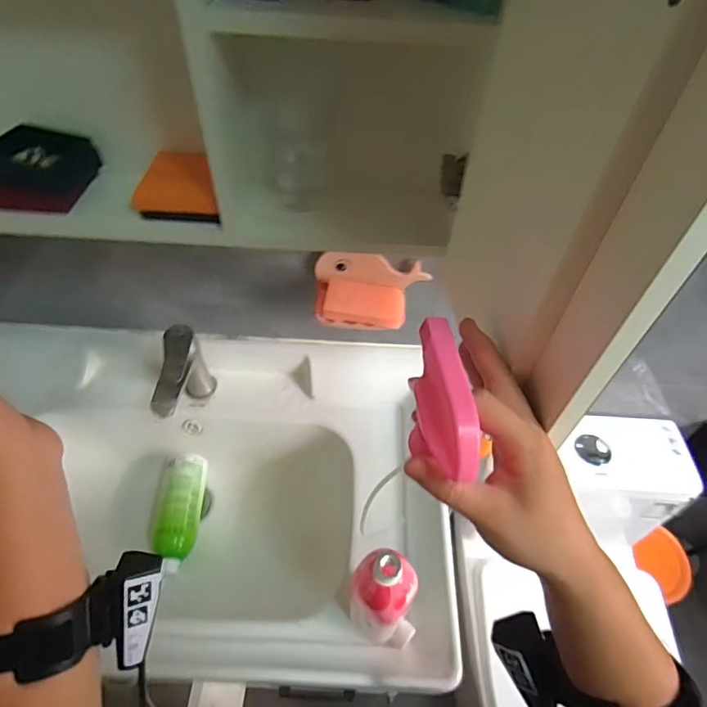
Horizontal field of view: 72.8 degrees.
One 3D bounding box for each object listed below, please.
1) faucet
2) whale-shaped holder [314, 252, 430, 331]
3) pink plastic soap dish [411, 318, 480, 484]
[{"bbox_3d":[-0.256,0.050,0.726,0.054,0.143,0.136,0,51,-3],"label":"faucet"},{"bbox_3d":[0.022,-0.087,0.662,0.156,0.053,0.101,8,51,3],"label":"whale-shaped holder"},{"bbox_3d":[0.048,0.022,0.264,0.029,0.032,0.088,-2,71,-5],"label":"pink plastic soap dish"}]

